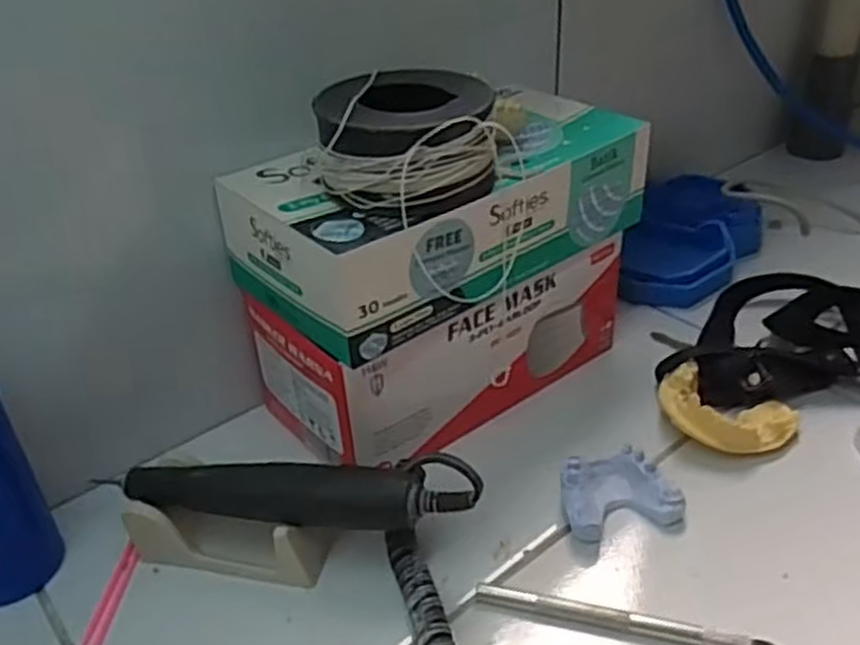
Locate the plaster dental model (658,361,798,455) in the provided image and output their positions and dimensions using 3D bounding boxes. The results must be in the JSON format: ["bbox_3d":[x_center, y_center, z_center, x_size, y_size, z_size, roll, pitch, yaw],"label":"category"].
[{"bbox_3d":[0.162,0.049,0.435,0.072,0.020,0.052,13,36,22],"label":"plaster dental model"}]

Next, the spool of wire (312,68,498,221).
[{"bbox_3d":[-0.010,-0.080,0.367,0.084,0.054,0.070,-3,33,-1],"label":"spool of wire"}]

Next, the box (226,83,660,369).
[{"bbox_3d":[0.011,-0.061,0.424,0.219,0.061,0.104,-22,38,-27],"label":"box"}]

